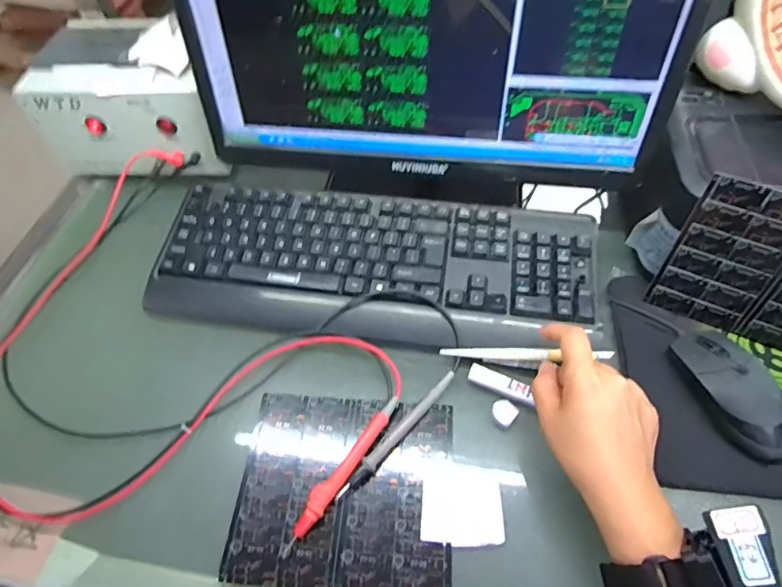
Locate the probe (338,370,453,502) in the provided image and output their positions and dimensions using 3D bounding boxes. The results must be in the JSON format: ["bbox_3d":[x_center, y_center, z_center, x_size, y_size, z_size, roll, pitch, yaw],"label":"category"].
[{"bbox_3d":[0.007,0.116,0.425,0.012,0.011,0.141,34,62,23],"label":"probe"}]

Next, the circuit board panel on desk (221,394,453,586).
[{"bbox_3d":[-0.036,0.153,0.402,0.162,0.006,0.144,3,55,3],"label":"circuit board panel on desk"}]

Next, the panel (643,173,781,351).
[{"bbox_3d":[0.330,-0.014,0.431,0.165,0.141,0.006,23,46,17],"label":"panel"}]

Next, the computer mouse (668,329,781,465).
[{"bbox_3d":[0.288,0.081,0.425,0.053,0.031,0.116,-15,56,-9],"label":"computer mouse"}]

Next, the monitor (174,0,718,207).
[{"bbox_3d":[0.029,-0.222,0.435,0.430,0.312,0.065,7,55,6],"label":"monitor"}]

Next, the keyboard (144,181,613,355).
[{"bbox_3d":[-0.015,-0.029,0.511,0.431,0.037,0.161,6,55,6],"label":"keyboard"}]

